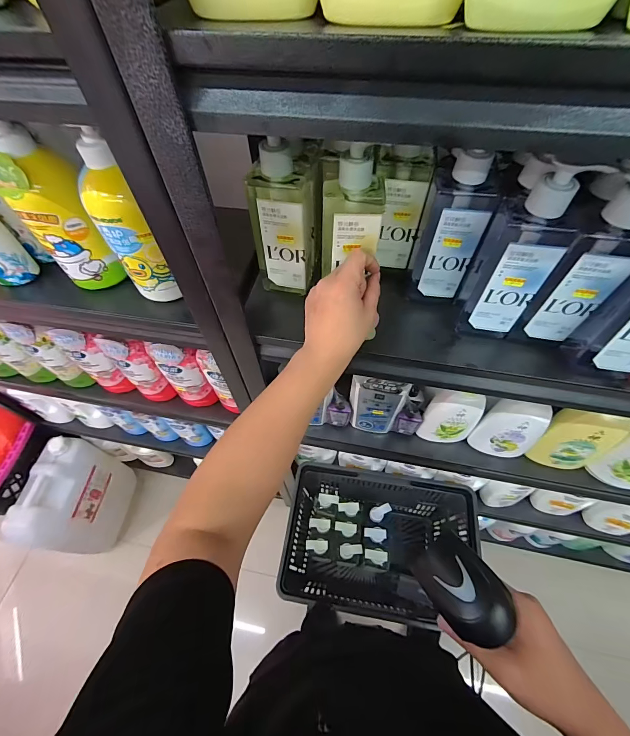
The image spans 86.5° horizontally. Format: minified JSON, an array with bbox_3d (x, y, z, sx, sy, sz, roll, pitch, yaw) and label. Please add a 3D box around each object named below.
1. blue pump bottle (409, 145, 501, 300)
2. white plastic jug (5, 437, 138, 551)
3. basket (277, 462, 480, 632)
[{"bbox_3d":[0.173,-0.166,0.418,0.070,0.186,0.052,18,60,13],"label":"blue pump bottle"},{"bbox_3d":[-0.897,0.496,1.286,0.194,0.406,0.353,6,58,6],"label":"white plastic jug"},{"bbox_3d":[0.165,0.487,0.939,0.461,0.270,0.326,9,58,8],"label":"basket"}]

